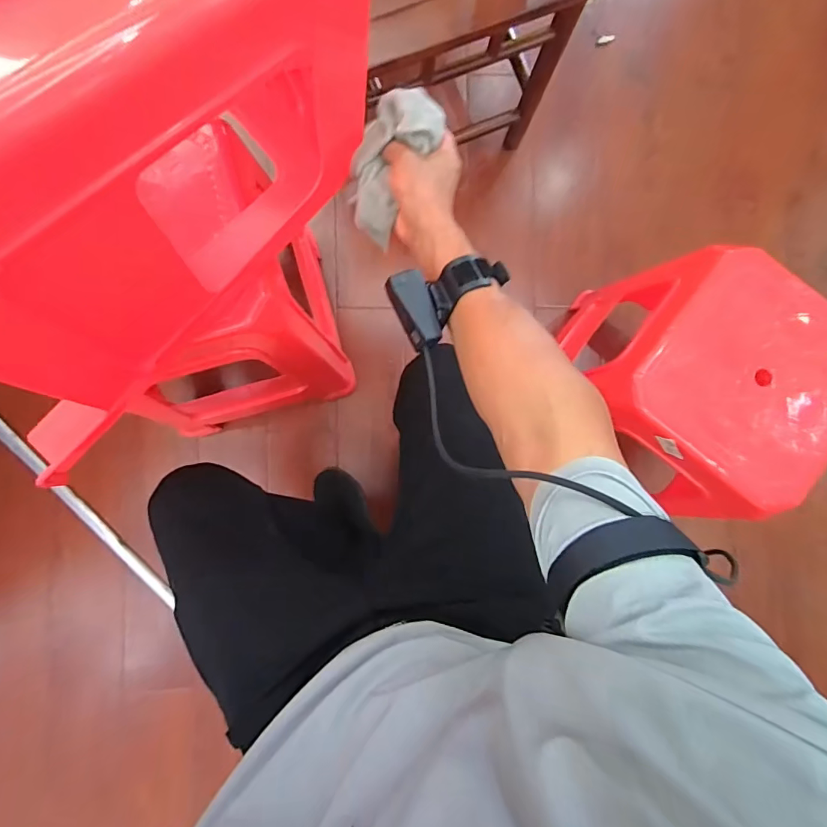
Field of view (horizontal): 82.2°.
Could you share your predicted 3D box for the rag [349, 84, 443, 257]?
[{"bbox_3d":[-0.027,-0.251,0.489,0.067,0.042,0.147,28,127,-2],"label":"rag"}]

